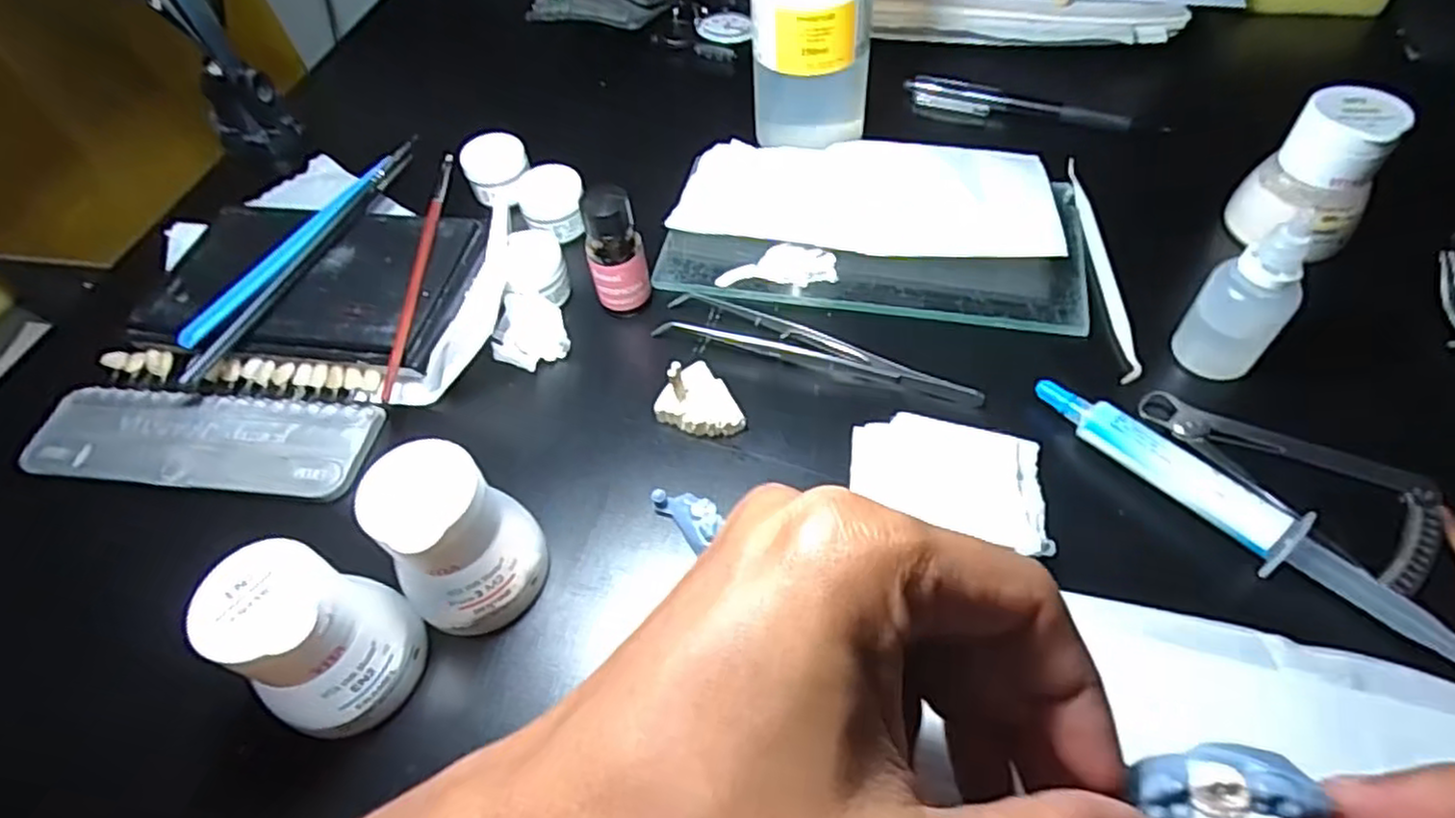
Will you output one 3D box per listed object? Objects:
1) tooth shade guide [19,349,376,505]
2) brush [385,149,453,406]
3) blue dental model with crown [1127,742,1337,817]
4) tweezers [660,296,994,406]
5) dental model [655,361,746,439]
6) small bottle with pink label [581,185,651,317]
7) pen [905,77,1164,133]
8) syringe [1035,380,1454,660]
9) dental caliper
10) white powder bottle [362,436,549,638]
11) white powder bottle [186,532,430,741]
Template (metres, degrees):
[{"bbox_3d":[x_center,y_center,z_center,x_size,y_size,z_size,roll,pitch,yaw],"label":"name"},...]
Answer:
[{"bbox_3d":[-0.227,0.006,0.328,0.155,0.013,0.067,6,56,9],"label":"tooth shade guide"},{"bbox_3d":[-0.146,-0.070,0.355,0.008,0.010,0.161,-6,55,1],"label":"brush"},{"bbox_3d":[0.102,0.077,0.153,0.031,0.007,0.014,-9,53,18],"label":"blue dental model with crown"},{"bbox_3d":[0.039,-0.030,0.327,0.144,0.006,0.028,14,57,14],"label":"tweezers"},{"bbox_3d":[-0.012,-0.004,0.304,0.031,0.026,0.033,-2,55,3],"label":"dental model"},{"bbox_3d":[-0.050,-0.072,0.332,0.025,0.058,0.022,-14,55,-5],"label":"small bottle with pink label"},{"bbox_3d":[0.170,-0.169,0.415,0.137,0.013,0.012,17,58,16],"label":"pen"},{"bbox_3d":[0.179,0.036,0.261,0.021,0.015,0.153,-35,59,-19],"label":"syringe"},{"bbox_3d":[0.204,0.026,0.272,0.100,0.011,0.052,22,60,19],"label":"dental caliper"},{"bbox_3d":[-0.093,0.044,0.252,0.049,0.064,0.042,-35,59,-19],"label":"white powder bottle"},{"bbox_3d":[-0.129,0.073,0.233,0.042,0.060,0.042,-17,55,-7],"label":"white powder bottle"}]

